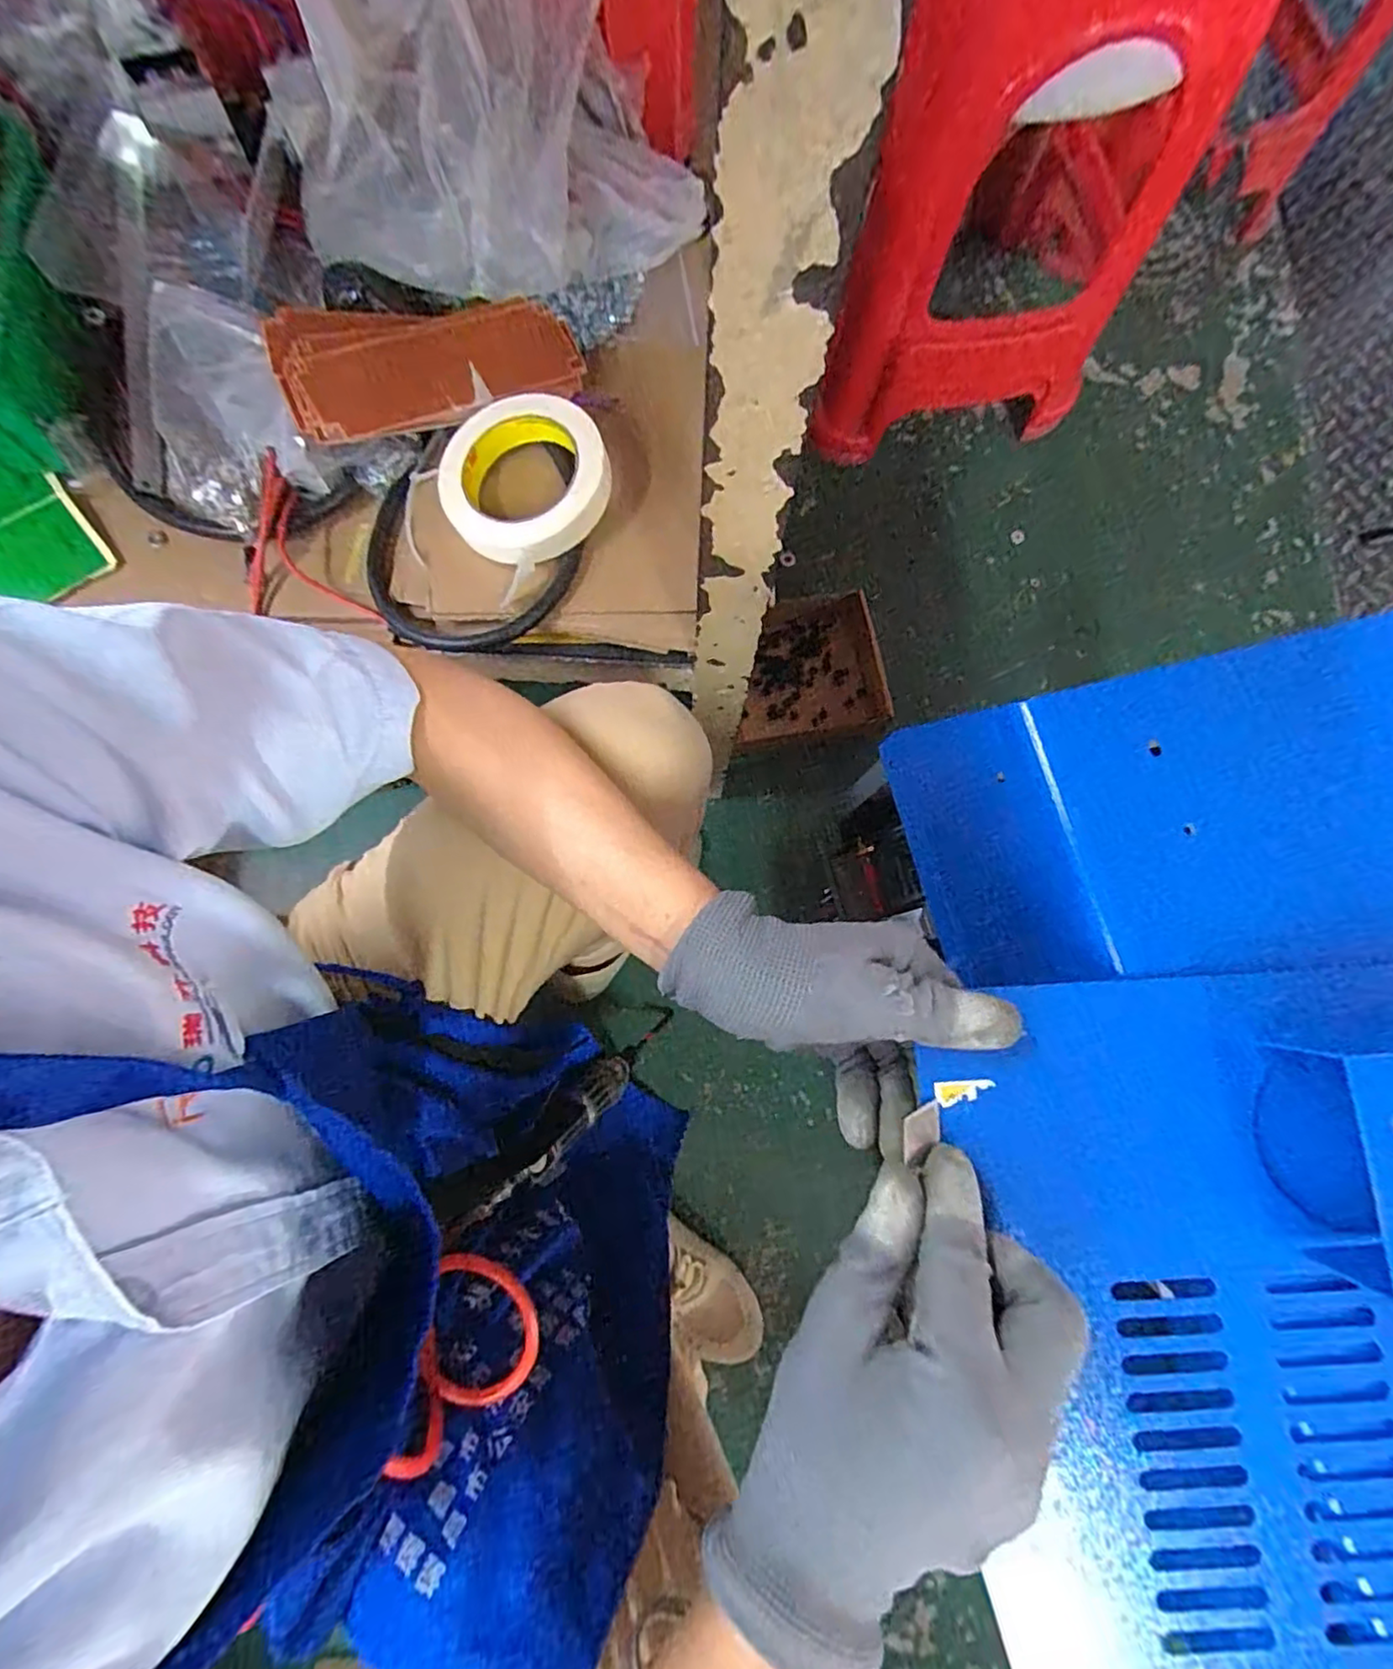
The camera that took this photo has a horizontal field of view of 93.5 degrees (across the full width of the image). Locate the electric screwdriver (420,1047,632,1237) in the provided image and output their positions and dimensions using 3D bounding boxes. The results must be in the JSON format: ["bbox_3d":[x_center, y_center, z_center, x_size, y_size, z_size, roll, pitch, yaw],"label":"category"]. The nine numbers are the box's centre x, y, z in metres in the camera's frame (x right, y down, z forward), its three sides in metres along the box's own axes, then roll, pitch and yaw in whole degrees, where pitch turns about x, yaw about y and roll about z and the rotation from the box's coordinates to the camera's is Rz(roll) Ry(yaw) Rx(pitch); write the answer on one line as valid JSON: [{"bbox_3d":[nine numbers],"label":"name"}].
[{"bbox_3d":[-0.119,0.254,0.573,0.046,0.276,0.054,-35,81,24],"label":"electric screwdriver"}]

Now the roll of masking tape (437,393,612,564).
[{"bbox_3d":[-0.114,-0.236,0.438,0.110,0.027,0.110,-1,80,9],"label":"roll of masking tape"}]

